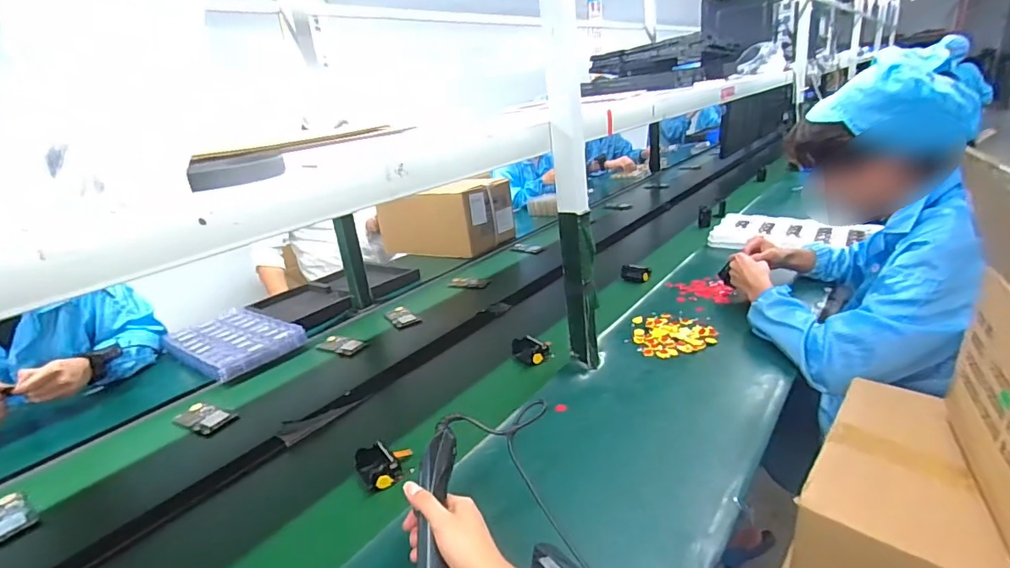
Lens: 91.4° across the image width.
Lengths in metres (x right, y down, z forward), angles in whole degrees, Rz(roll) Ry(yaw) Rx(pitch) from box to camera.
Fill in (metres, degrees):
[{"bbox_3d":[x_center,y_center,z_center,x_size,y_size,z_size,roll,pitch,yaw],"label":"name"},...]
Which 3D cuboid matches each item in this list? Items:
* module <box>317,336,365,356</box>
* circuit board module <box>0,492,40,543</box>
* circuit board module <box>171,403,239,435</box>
[{"bbox_3d":[-0.393,0.146,1.177,0.104,0.018,0.067,4,24,25],"label":"module"},{"bbox_3d":[-0.767,0.359,0.751,0.117,0.012,0.070,12,29,33],"label":"circuit board module"},{"bbox_3d":[-0.576,0.258,0.944,0.116,0.013,0.059,6,28,25],"label":"circuit board module"}]

